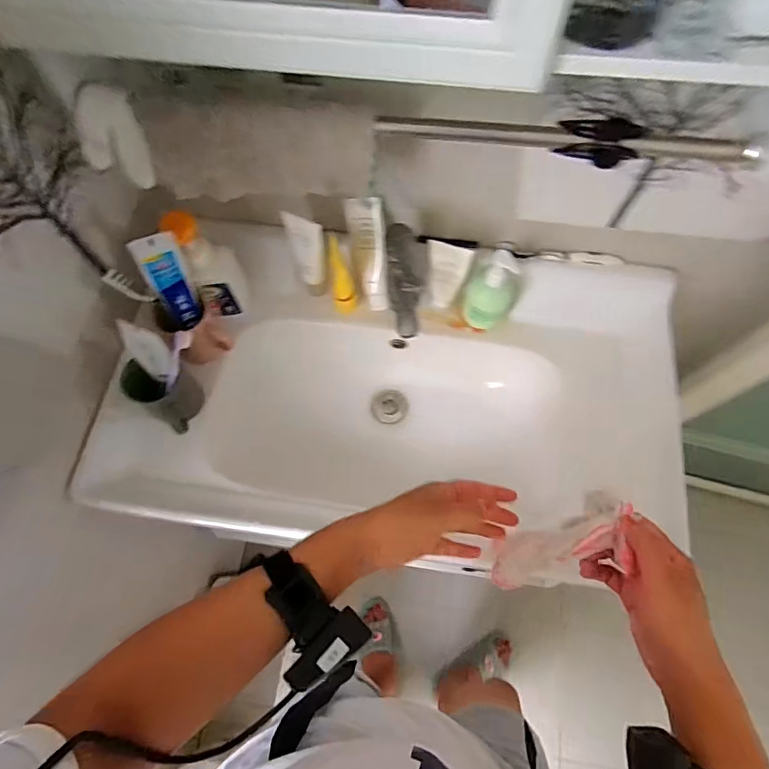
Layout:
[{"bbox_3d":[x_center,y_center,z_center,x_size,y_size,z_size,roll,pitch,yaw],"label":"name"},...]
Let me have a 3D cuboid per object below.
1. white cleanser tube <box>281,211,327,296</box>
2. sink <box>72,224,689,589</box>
[{"bbox_3d":[-0.105,-0.195,0.707,0.055,0.144,0.029,15,56,16],"label":"white cleanser tube"},{"bbox_3d":[0.009,0.044,0.769,0.805,0.241,0.421,4,70,3],"label":"sink"}]

